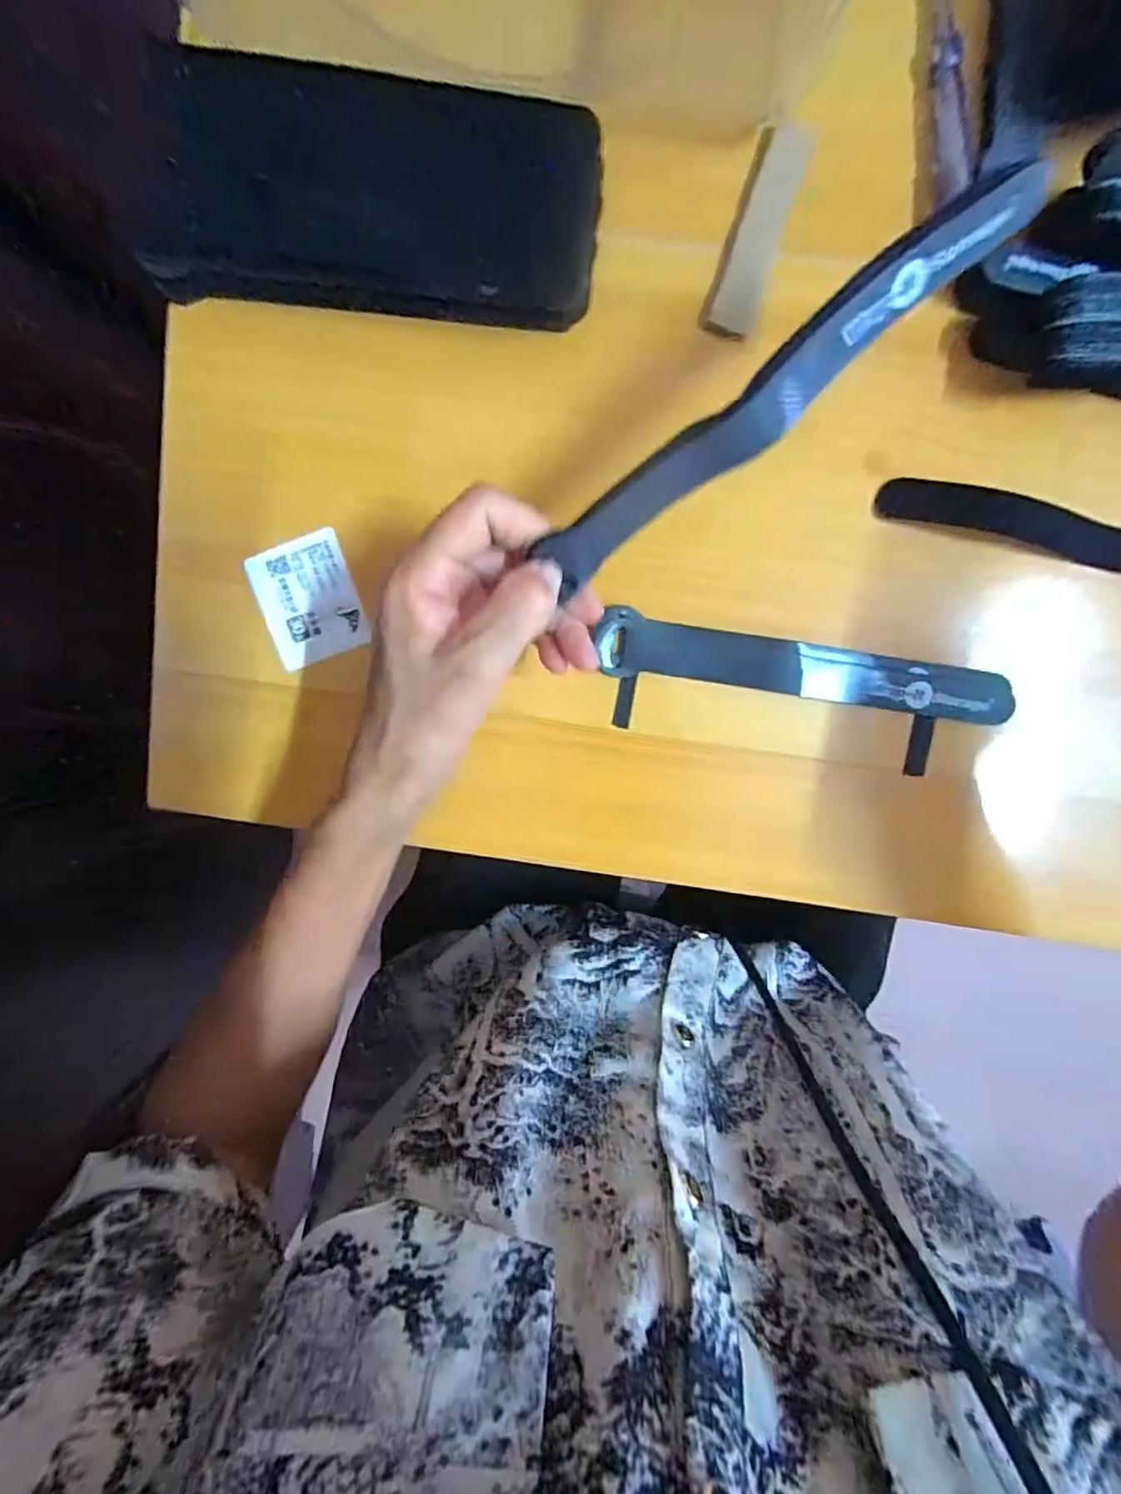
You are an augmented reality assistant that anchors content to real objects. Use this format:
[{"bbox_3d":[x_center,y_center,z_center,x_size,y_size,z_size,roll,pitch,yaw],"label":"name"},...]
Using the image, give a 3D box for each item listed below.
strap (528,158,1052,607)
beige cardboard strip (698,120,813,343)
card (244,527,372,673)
[{"bbox_3d":[0.071,-0.121,0.211,0.183,0.013,0.023,-36,94,17],"label":"strap"},{"bbox_3d":[0.087,-0.228,0.273,0.024,0.015,0.083,17,99,-2],"label":"beige cardboard strip"},{"bbox_3d":[-0.128,-0.075,0.311,0.048,0.004,0.061,-19,99,-1],"label":"card"}]

